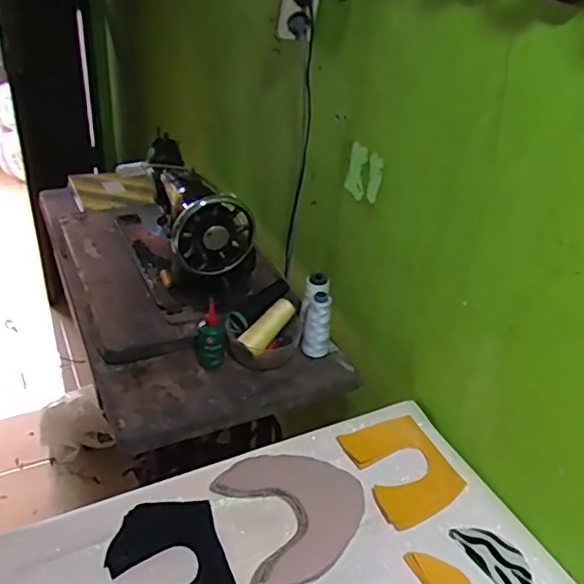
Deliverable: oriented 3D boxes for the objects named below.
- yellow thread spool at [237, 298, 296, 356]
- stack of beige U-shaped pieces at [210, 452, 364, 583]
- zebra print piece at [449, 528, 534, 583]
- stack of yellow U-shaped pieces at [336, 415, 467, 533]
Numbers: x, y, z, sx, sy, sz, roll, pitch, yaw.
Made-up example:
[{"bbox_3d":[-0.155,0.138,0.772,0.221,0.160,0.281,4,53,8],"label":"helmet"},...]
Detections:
[{"bbox_3d":[-0.034,0.055,0.960,0.034,0.035,0.116,26,55,29],"label":"yellow thread spool"},{"bbox_3d":[0.008,0.267,0.728,0.169,0.008,0.167,-10,41,-23],"label":"stack of beige U-shaped pieces"},{"bbox_3d":[0.248,0.316,0.696,0.056,0.006,0.112,-15,38,-29],"label":"zebra print piece"},{"bbox_3d":[0.150,0.237,0.792,0.120,0.015,0.146,-13,41,-20],"label":"stack of yellow U-shaped pieces"}]

